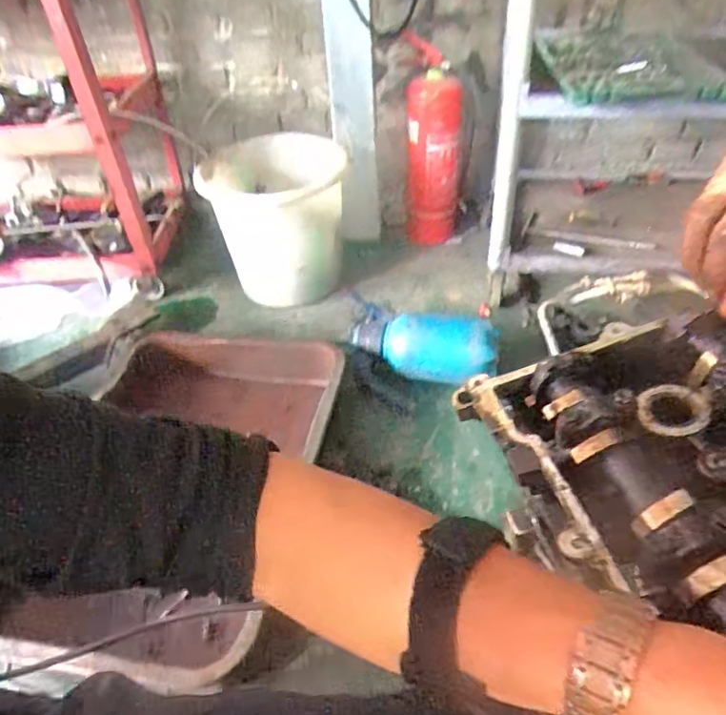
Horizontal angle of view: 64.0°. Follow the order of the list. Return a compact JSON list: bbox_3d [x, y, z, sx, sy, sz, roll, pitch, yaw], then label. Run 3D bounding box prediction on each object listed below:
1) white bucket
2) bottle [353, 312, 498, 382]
[{"bbox_3d":[-0.189,-0.300,1.355,0.314,0.325,0.286,-3,40,2],"label":"white bucket"},{"bbox_3d":[0.118,-0.020,1.139,0.277,0.116,0.100,12,42,19],"label":"bottle"}]

